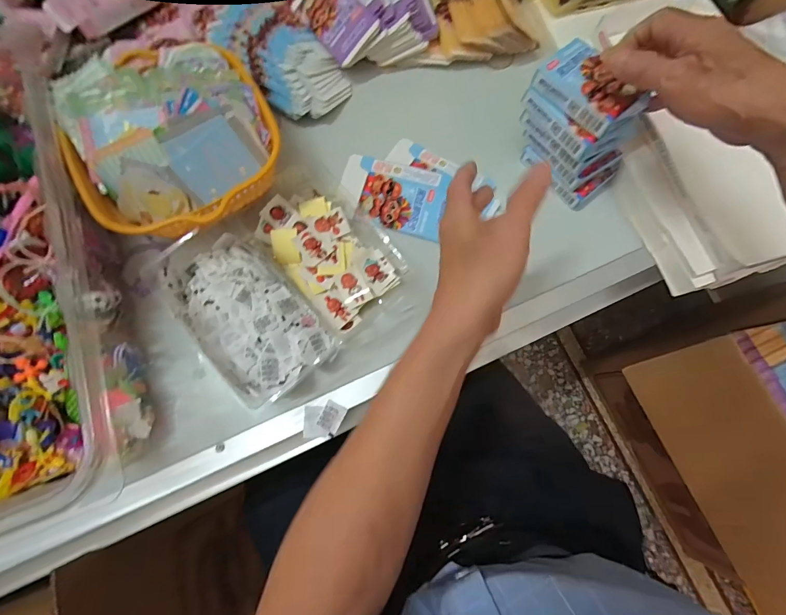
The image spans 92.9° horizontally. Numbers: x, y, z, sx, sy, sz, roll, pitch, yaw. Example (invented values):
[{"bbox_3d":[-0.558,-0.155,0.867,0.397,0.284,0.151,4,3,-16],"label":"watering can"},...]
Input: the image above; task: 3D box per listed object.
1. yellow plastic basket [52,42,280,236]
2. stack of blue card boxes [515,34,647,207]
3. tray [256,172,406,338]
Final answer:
[{"bbox_3d":[-0.226,-0.175,0.390,0.188,0.074,0.210,-27,78,-7],"label":"yellow plastic basket"},{"bbox_3d":[0.200,-0.194,0.406,0.071,0.107,0.122,-43,80,-10],"label":"stack of blue card boxes"},{"bbox_3d":[-0.073,-0.070,0.414,0.108,0.027,0.181,-39,79,-9],"label":"tray"}]

